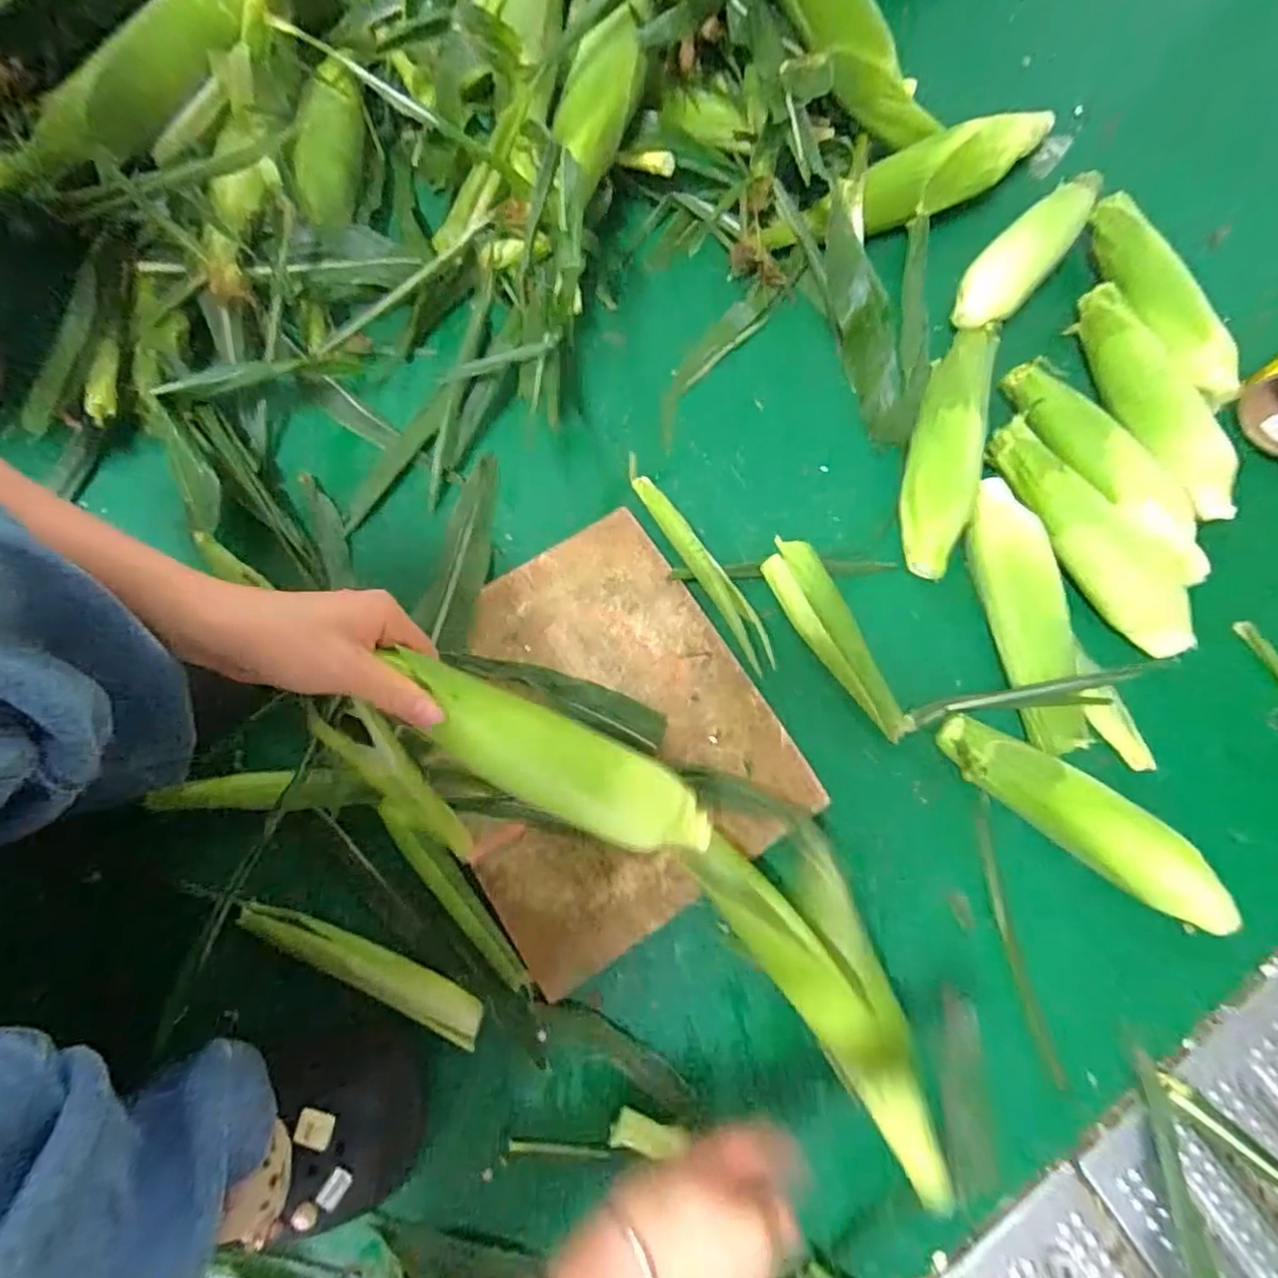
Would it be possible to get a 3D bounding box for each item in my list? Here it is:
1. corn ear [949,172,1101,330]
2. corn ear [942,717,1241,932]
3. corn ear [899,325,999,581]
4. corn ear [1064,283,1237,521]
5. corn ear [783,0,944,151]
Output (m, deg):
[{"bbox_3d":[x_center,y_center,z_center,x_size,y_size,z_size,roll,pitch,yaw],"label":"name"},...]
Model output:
[{"bbox_3d":[0.372,-0.371,0.605,0.056,0.043,0.225,42,80,7],"label":"corn ear"},{"bbox_3d":[0.344,0.140,0.481,0.241,0.048,0.058,34,79,6],"label":"corn ear"},{"bbox_3d":[0.268,-0.175,0.548,0.054,0.042,0.242,16,78,2],"label":"corn ear"},{"bbox_3d":[0.455,-0.210,0.560,0.042,0.051,0.228,-23,79,-6],"label":"corn ear"},{"bbox_3d":[0.179,-0.521,0.545,0.239,0.049,0.044,20,74,-39],"label":"corn ear"}]

